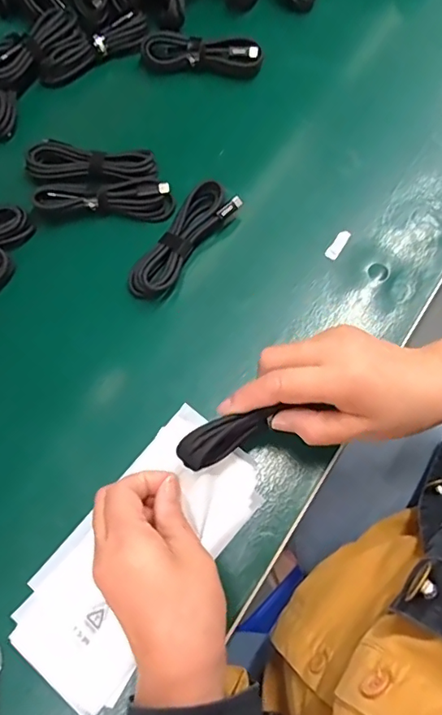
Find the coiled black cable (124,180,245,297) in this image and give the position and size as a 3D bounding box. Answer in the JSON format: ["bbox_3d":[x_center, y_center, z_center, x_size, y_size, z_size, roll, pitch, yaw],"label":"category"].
[{"bbox_3d":[-0.031,-0.095,0.419,0.035,0.021,0.114,37,75,12],"label":"coiled black cable"}]

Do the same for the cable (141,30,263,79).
[{"bbox_3d":[-0.018,-0.283,0.480,0.109,0.027,0.026,7,71,3],"label":"cable"}]

